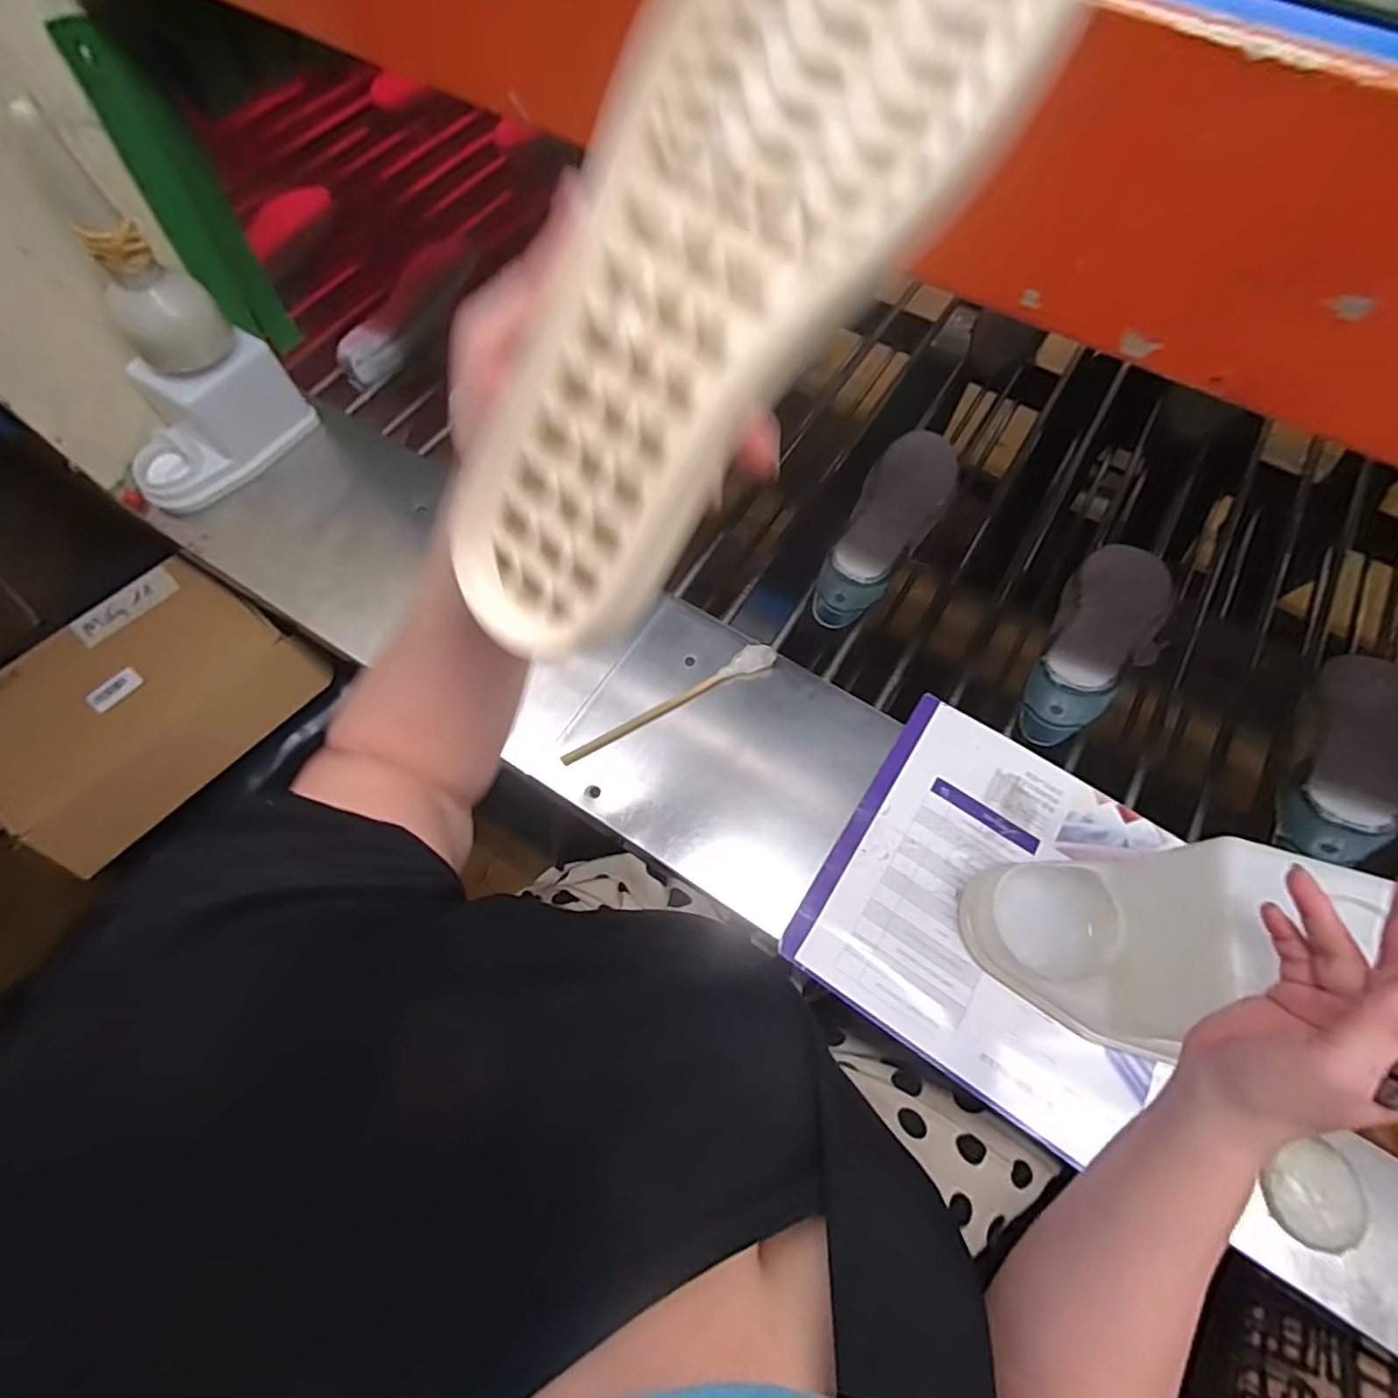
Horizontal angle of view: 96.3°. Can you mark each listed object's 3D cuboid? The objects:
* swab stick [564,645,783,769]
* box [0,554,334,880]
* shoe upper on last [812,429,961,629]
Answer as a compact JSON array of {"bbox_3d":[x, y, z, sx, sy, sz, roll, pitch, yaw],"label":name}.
[{"bbox_3d":[-0.030,0.001,0.602,0.225,0.018,0.026,-25,70,-11],"label":"swab stick"},{"bbox_3d":[-0.603,0.006,0.672,0.238,0.075,0.298,32,71,12],"label":"box"},{"bbox_3d":[0.214,-0.193,0.697,0.091,0.077,0.254,26,69,10],"label":"shoe upper on last"}]

